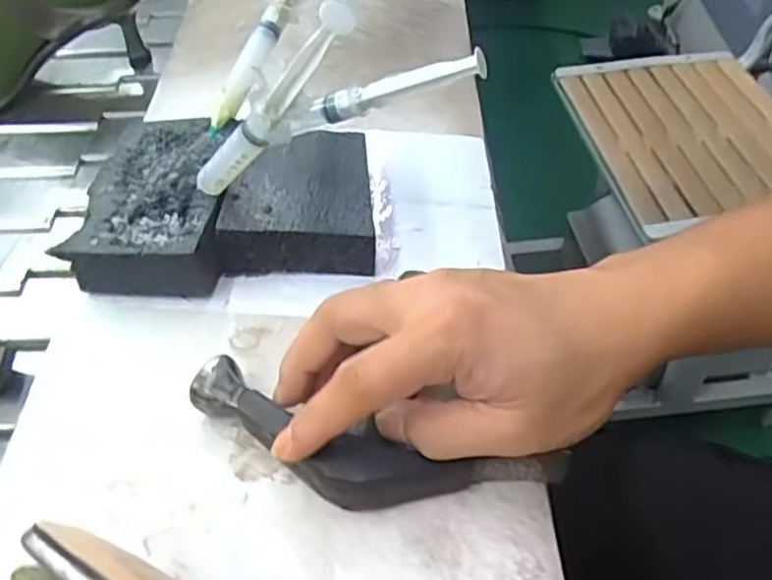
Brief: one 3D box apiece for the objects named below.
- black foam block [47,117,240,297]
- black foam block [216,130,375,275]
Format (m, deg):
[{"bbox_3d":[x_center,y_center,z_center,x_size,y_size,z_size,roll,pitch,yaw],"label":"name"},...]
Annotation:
[{"bbox_3d":[-0.131,-0.053,0.419,0.079,0.034,0.124,2,48,4],"label":"black foam block"},{"bbox_3d":[-0.048,-0.051,0.414,0.088,0.040,0.087,1,48,3],"label":"black foam block"}]

